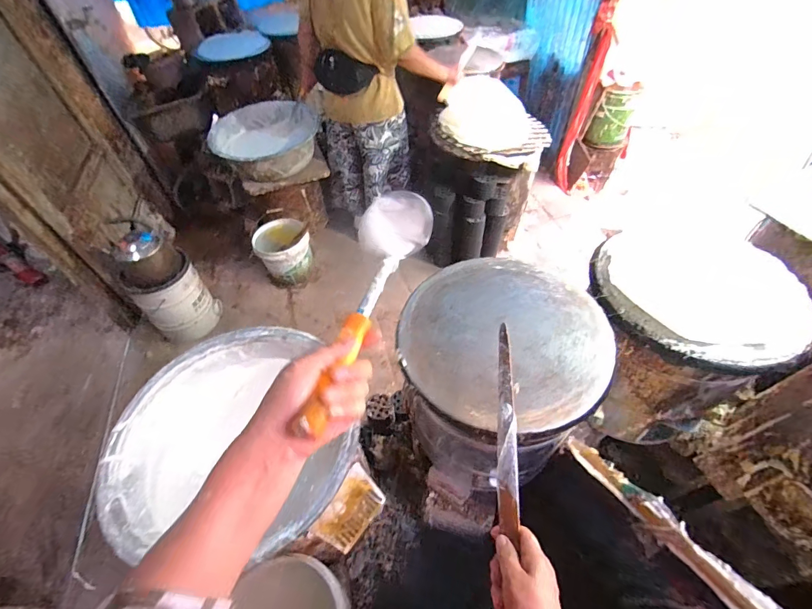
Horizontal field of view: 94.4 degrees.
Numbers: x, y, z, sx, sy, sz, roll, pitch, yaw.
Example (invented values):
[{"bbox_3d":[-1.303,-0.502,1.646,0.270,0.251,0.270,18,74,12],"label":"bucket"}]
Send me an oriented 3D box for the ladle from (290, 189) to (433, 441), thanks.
[{"bbox_3d":[-0.042,-0.019,0.435,0.103,0.055,0.361,6,42,9],"label":"ladle"}]

